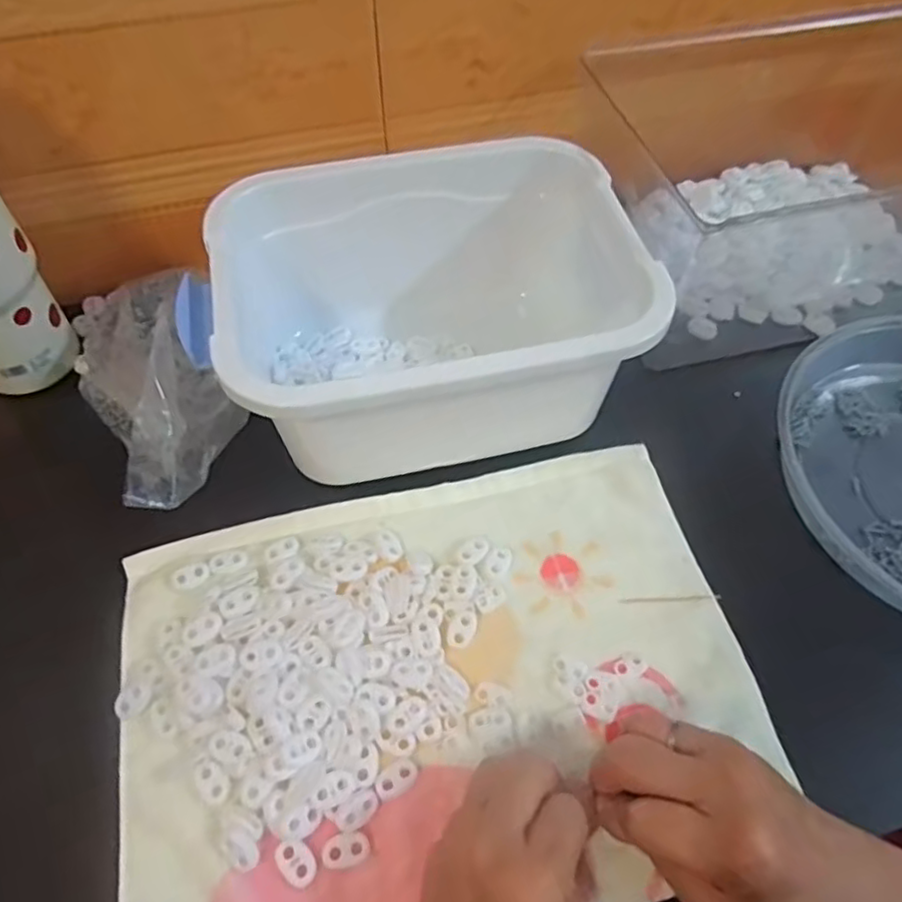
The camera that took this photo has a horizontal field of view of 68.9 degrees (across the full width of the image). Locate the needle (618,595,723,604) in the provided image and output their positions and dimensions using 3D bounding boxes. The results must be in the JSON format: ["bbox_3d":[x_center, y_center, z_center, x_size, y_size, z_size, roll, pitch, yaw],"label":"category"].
[{"bbox_3d":[0.129,0.086,0.384,0.060,0.004,0.004,-2,57,-2],"label":"needle"}]

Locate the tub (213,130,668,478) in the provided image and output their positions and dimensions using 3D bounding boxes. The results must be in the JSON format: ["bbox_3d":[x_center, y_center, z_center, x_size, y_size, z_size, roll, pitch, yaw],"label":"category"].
[{"bbox_3d":[-0.015,-0.083,0.439,0.255,0.139,0.192,-13,58,-9],"label":"tub"}]

